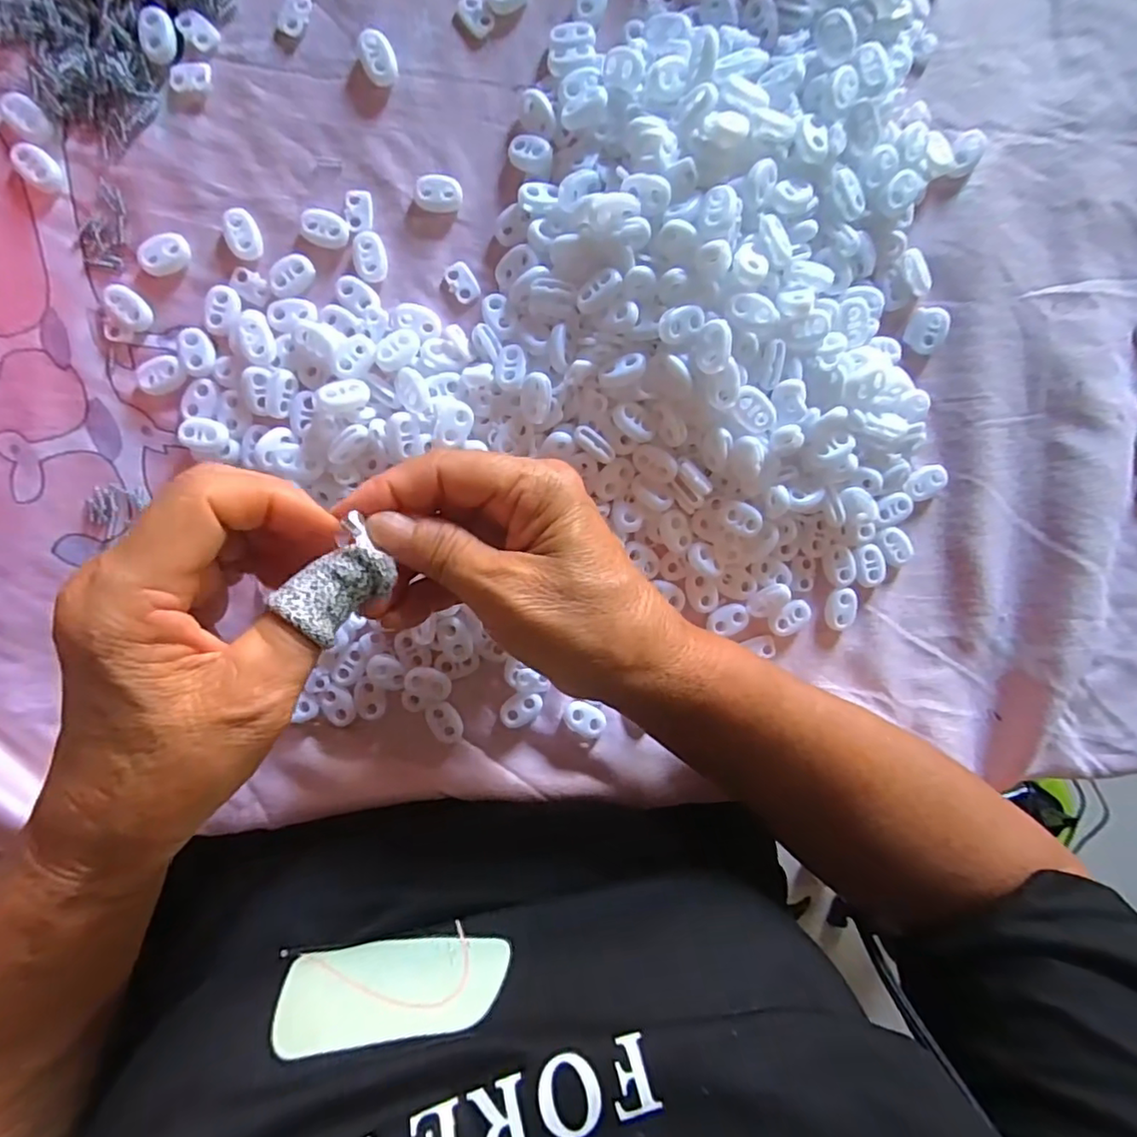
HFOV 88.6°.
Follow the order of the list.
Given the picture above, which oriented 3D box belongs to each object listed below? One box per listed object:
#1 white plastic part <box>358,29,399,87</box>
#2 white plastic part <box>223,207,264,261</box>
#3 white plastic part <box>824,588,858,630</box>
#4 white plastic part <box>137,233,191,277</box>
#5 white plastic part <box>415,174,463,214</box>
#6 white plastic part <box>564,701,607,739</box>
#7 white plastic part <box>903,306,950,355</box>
[{"bbox_3d":[-0.088,-0.236,0.270,0.015,0.008,0.021,-23,95,-1],"label":"white plastic part"},{"bbox_3d":[-0.152,-0.156,0.272,0.015,0.006,0.022,-24,95,-1],"label":"white plastic part"},{"bbox_3d":[0.142,0.022,0.302,0.015,0.005,0.022,9,94,-4],"label":"white plastic part"},{"bbox_3d":[-0.187,-0.145,0.268,0.022,0.007,0.014,-24,95,-1],"label":"white plastic part"},{"bbox_3d":[-0.061,-0.177,0.276,0.021,0.008,0.014,-1,94,-3],"label":"white plastic part"},{"bbox_3d":[0.009,0.076,0.296,0.023,0.005,0.016,28,92,-5],"label":"white plastic part"},{"bbox_3d":[0.181,-0.120,0.293,0.018,0.007,0.022,24,93,-5],"label":"white plastic part"}]

